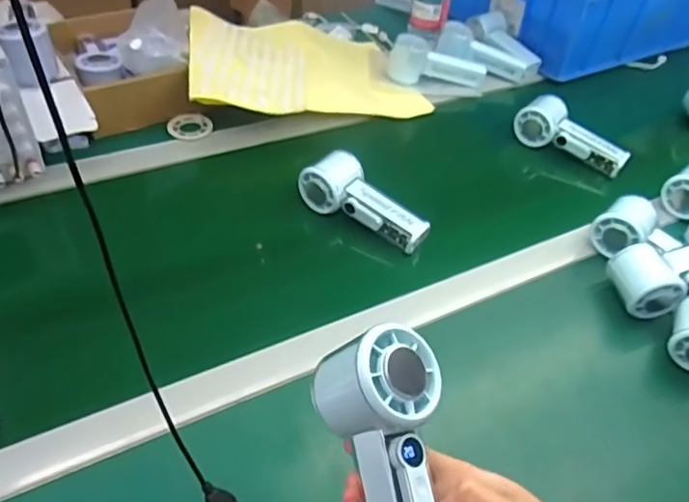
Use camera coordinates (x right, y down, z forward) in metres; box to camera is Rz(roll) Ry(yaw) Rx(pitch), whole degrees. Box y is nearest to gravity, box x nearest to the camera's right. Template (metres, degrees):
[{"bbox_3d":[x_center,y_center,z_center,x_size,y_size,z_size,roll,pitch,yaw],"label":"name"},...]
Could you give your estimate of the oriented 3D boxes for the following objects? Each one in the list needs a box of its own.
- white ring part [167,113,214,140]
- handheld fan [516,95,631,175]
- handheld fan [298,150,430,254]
[{"bbox_3d":[-0.204,-0.165,0.748,0.056,0.009,0.056,4,45,-4],"label":"white ring part"},{"bbox_3d":[0.312,-0.158,0.775,0.156,0.054,0.043,35,51,25],"label":"handheld fan"},{"bbox_3d":[0.025,-0.060,0.639,0.156,0.048,0.057,29,49,20],"label":"handheld fan"}]

